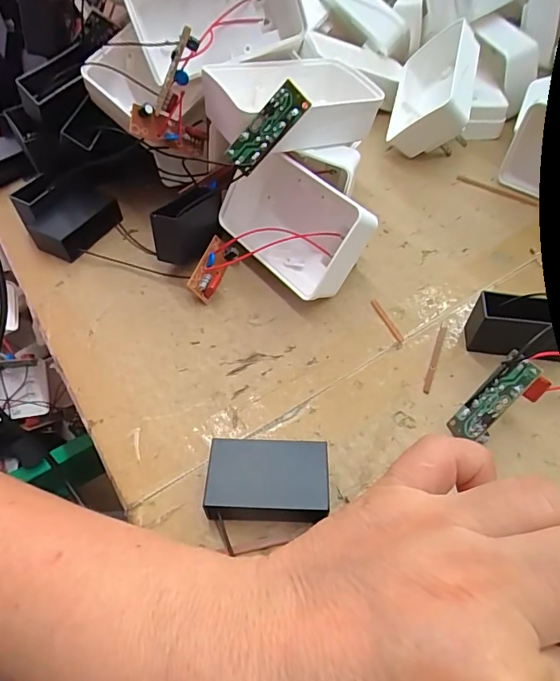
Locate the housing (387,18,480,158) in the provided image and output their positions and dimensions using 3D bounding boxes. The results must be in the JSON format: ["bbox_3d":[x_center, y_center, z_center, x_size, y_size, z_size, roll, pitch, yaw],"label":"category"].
[{"bbox_3d":[0.117,-0.186,0.336,0.031,0.062,0.097,26,68,-25],"label":"housing"}]

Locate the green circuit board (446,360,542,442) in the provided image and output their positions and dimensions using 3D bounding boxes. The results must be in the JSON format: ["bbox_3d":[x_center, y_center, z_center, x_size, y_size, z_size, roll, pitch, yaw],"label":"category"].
[{"bbox_3d":[0.093,0.027,0.198,0.004,0.045,0.015,7,38,-49],"label":"green circuit board"}]

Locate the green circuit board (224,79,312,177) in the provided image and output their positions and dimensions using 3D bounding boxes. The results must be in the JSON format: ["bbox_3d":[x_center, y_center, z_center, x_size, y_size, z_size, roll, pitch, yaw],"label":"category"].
[{"bbox_3d":[-0.006,-0.101,0.216,0.015,0.044,0.004,44,19,-12],"label":"green circuit board"}]

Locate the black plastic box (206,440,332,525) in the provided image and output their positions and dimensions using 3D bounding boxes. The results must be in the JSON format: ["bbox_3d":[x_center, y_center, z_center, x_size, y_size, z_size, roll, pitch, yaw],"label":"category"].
[{"bbox_3d":[-0.005,0.060,0.185,0.047,0.019,0.032,1,53,1],"label":"black plastic box"}]

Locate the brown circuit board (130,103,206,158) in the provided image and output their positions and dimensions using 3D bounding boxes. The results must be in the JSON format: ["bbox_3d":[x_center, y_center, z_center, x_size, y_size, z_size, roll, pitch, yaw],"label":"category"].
[{"bbox_3d":[-0.064,-0.119,0.260,0.046,0.021,0.010,4,43,-43],"label":"brown circuit board"}]

